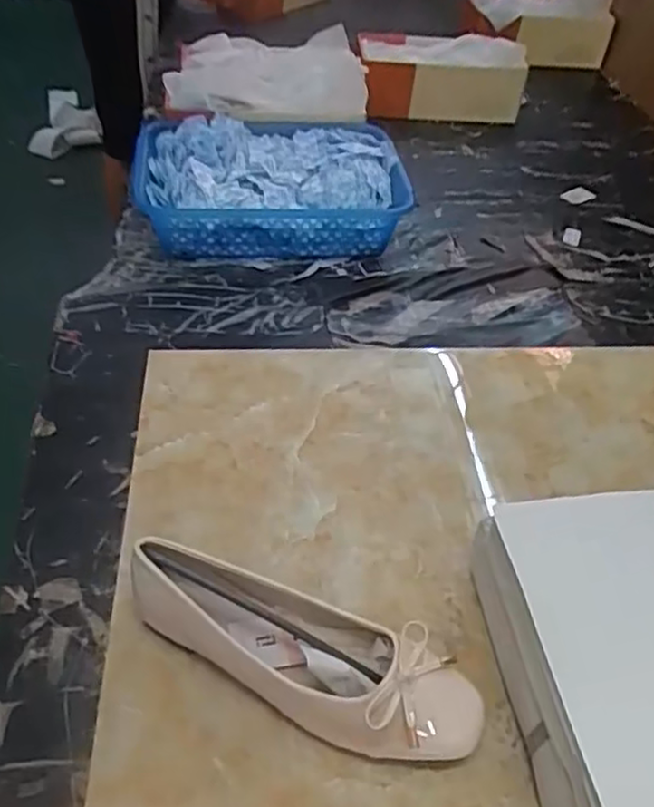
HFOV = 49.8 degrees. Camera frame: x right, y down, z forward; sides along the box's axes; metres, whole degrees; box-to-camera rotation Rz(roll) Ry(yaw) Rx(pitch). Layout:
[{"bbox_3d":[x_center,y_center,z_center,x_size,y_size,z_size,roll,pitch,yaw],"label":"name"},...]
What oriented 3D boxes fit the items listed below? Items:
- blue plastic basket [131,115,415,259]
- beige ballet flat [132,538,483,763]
[{"bbox_3d":[-0.073,-0.278,0.924,0.342,0.117,0.229,0,45,-3],"label":"blue plastic basket"},{"bbox_3d":[-0.019,0.162,0.462,0.237,0.063,0.072,20,48,16],"label":"beige ballet flat"}]

